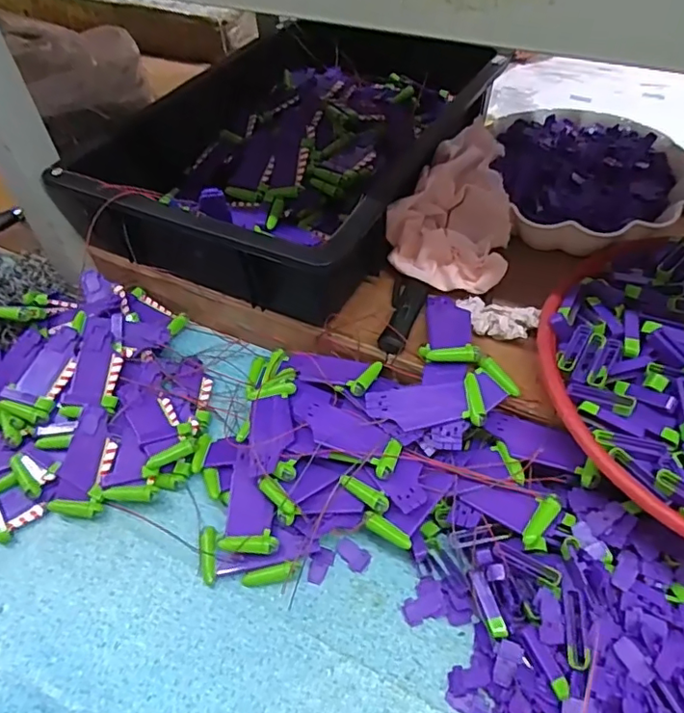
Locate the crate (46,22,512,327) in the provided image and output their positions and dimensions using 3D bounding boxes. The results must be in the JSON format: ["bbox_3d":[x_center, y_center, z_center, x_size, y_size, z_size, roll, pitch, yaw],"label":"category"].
[{"bbox_3d":[-0.026,-0.250,0.615,0.306,0.101,0.474,22,54,21],"label":"crate"}]

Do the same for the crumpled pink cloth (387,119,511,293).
[{"bbox_3d":[0.108,-0.145,0.527,0.106,0.063,0.160,10,51,12],"label":"crumpled pink cloth"}]

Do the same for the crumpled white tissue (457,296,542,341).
[{"bbox_3d":[0.131,-0.034,0.479,0.071,0.024,0.036,27,56,24],"label":"crumpled white tissue"}]

